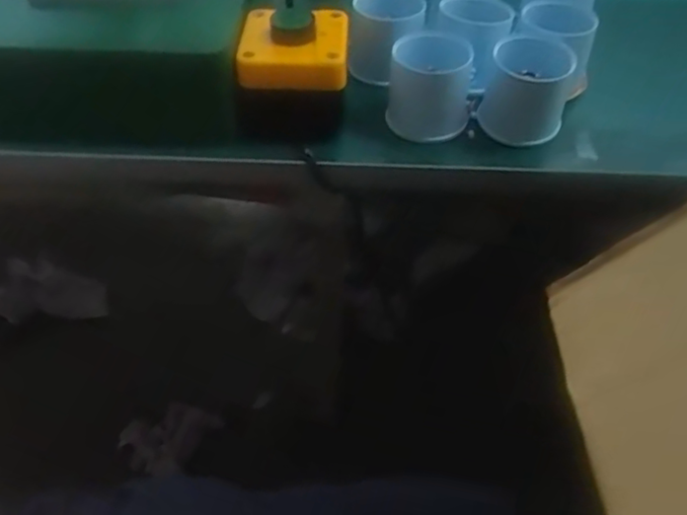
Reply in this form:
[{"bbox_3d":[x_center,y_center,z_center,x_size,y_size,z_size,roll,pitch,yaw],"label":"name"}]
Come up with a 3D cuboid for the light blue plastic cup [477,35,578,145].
[{"bbox_3d":[0.119,-0.106,0.450,0.058,0.054,0.055,14,47,12],"label":"light blue plastic cup"}]

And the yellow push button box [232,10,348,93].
[{"bbox_3d":[-0.032,-0.129,0.431,0.065,0.027,0.065,1,45,0],"label":"yellow push button box"}]

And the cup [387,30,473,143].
[{"bbox_3d":[0.057,-0.110,0.457,0.054,0.060,0.048,7,46,5],"label":"cup"}]

